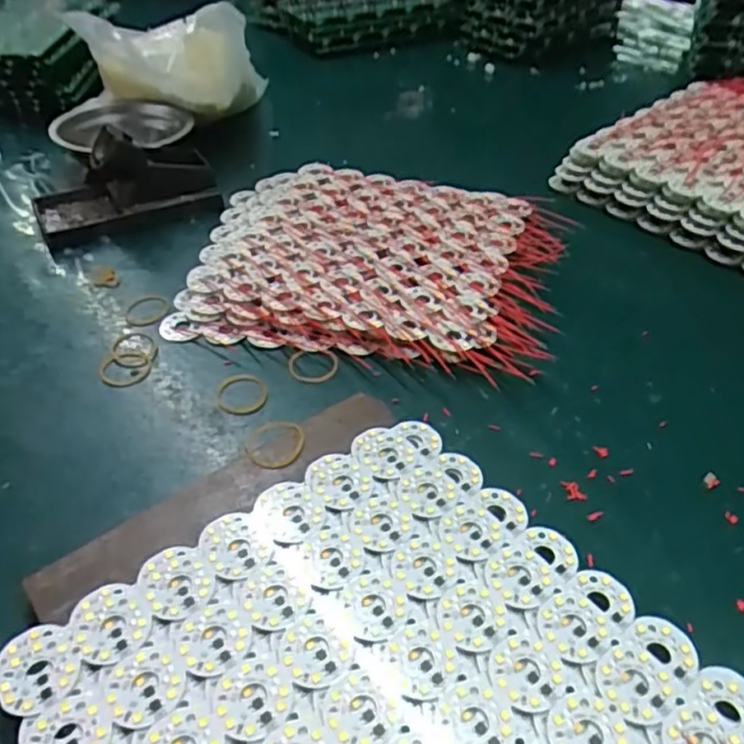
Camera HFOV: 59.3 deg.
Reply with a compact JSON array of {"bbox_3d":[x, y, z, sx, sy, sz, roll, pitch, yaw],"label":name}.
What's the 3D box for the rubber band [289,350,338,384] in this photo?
[{"bbox_3d":[-0.039,-0.004,0.430,0.032,0.004,0.029,-2,43,-2],"label":"rubber band"}]

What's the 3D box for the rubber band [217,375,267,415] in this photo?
[{"bbox_3d":[-0.081,0.013,0.409,0.031,0.004,0.035,-5,43,-6],"label":"rubber band"}]

